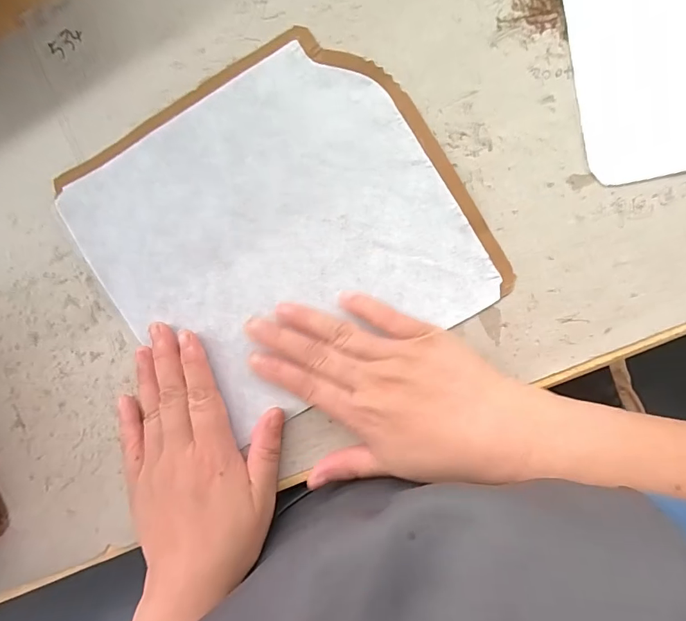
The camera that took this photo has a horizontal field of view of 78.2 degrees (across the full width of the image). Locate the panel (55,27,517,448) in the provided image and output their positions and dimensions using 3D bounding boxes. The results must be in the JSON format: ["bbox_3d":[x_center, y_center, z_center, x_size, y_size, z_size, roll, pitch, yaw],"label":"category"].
[{"bbox_3d":[-0.041,-0.053,0.280,0.218,0.006,0.215,-32,88,7],"label":"panel"}]

